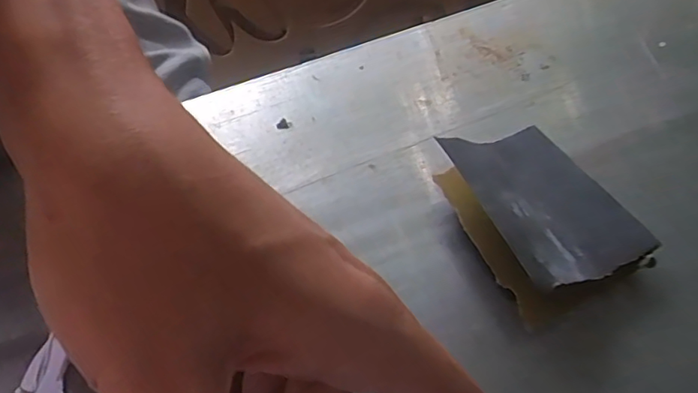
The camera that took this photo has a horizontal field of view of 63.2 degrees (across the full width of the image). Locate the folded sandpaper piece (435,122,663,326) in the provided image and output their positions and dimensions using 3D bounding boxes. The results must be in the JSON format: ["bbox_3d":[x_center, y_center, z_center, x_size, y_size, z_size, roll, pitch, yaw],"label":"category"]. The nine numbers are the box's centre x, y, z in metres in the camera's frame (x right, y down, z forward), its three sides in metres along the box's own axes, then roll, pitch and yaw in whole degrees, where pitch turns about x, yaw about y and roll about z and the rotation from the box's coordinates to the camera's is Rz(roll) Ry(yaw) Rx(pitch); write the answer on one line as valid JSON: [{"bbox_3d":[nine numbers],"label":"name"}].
[{"bbox_3d":[0.065,0.004,0.203,0.057,0.027,0.073,-24,57,-11],"label":"folded sandpaper piece"}]

